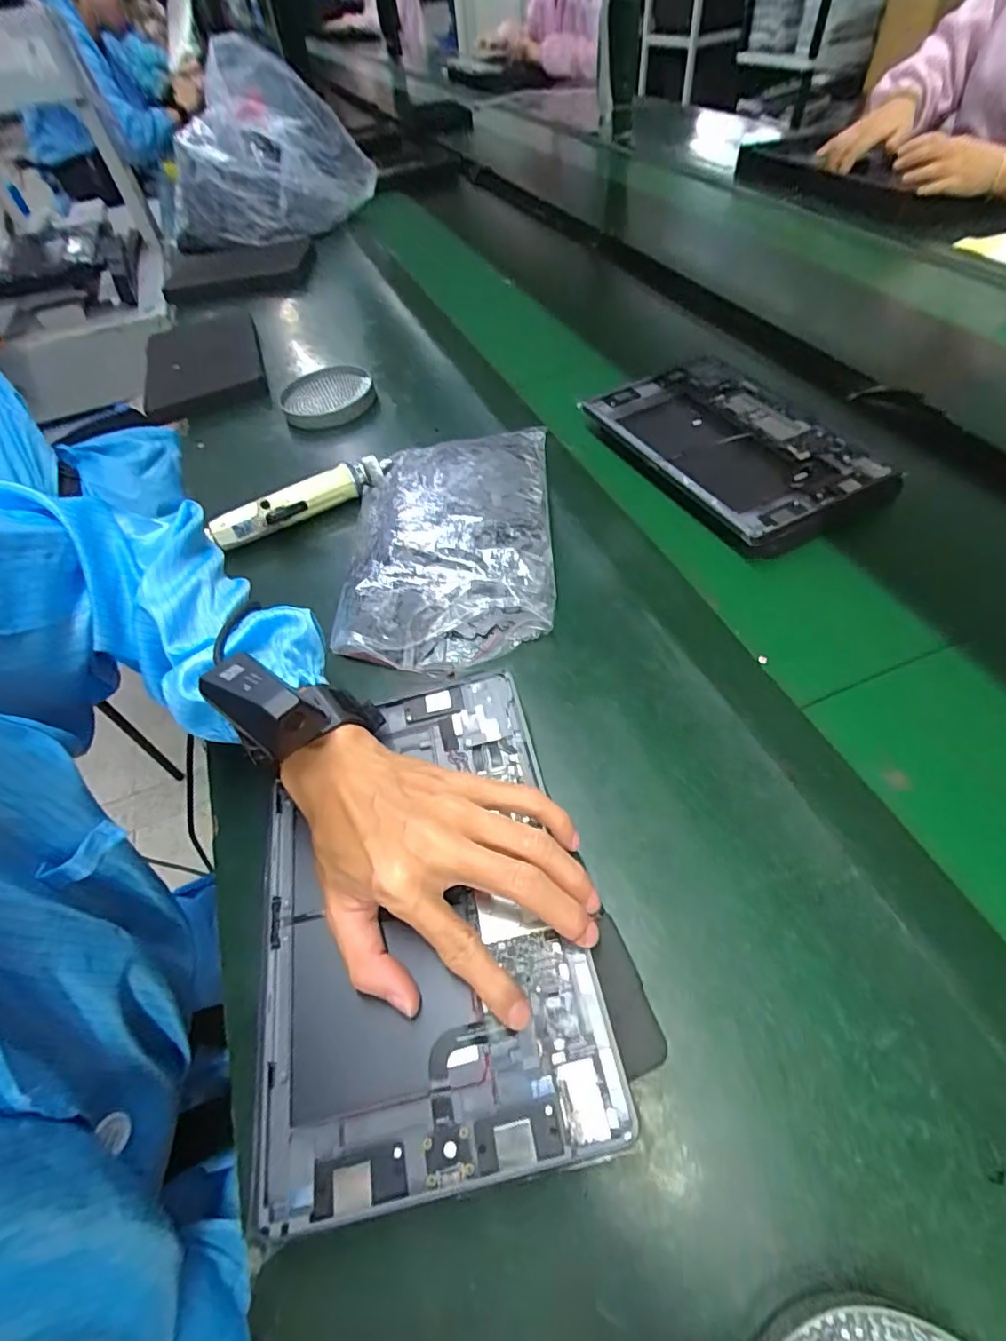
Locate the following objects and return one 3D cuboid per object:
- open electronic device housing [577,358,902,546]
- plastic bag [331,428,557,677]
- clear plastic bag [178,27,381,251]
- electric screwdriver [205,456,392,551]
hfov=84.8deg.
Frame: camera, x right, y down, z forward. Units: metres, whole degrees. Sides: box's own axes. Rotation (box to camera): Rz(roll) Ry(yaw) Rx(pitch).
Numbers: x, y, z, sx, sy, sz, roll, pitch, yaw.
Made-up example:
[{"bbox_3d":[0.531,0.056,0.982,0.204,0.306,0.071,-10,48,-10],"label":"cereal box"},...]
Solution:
[{"bbox_3d":[0.213,-0.219,0.533,0.174,0.034,0.257,-26,56,-13],"label":"open electronic device housing"},{"bbox_3d":[-0.046,-0.116,0.477,0.171,0.035,0.249,-2,54,3],"label":"plastic bag"},{"bbox_3d":[-0.407,-0.832,0.894,0.354,0.217,0.156,-6,54,1],"label":"clear plastic bag"},{"bbox_3d":[-0.189,-0.163,0.522,0.171,0.025,0.029,-24,56,-12],"label":"electric screwdriver"}]

